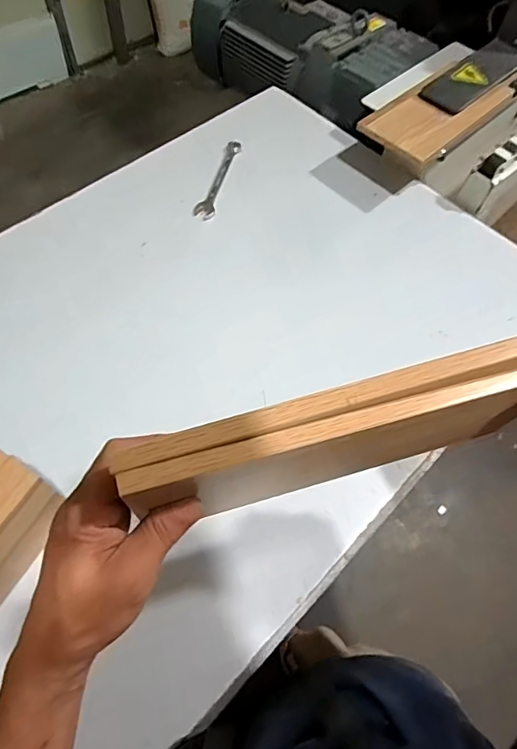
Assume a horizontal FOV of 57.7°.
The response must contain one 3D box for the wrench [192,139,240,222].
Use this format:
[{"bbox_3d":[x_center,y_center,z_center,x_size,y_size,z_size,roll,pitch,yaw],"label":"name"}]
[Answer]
[{"bbox_3d":[-0.067,-0.346,0.828,0.031,0.012,0.198,16,62,5],"label":"wrench"}]

